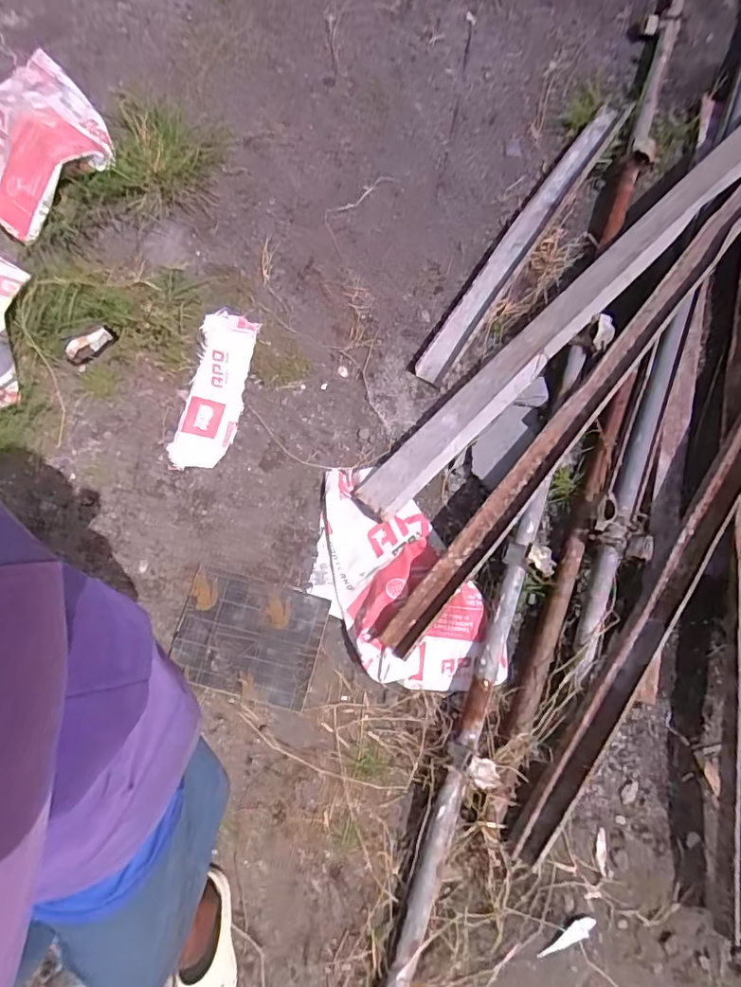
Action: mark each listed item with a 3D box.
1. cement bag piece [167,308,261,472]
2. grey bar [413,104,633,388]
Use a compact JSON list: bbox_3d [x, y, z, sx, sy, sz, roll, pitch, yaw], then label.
[{"bbox_3d":[-0.392,-0.266,1.347,0.146,0.015,0.422,9,76,1],"label":"cement bag piece"},{"bbox_3d":[0.423,-0.710,1.476,0.093,0.043,1.014,33,77,7],"label":"grey bar"}]

